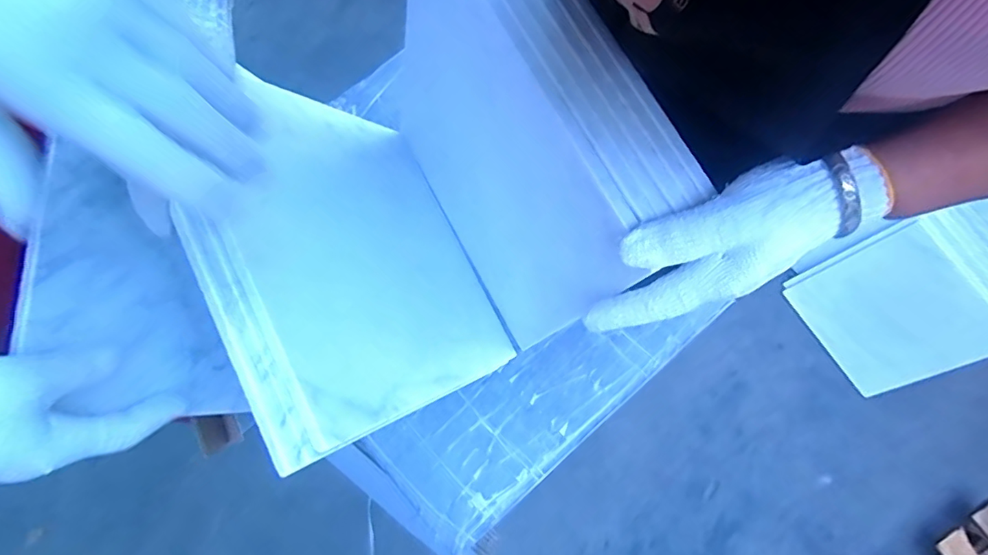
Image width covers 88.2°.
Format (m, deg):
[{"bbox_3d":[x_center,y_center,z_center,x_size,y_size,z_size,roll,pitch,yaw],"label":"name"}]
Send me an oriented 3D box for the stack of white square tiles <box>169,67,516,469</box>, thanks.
[{"bbox_3d":[-0.117,-0.030,0.457,0.029,0.309,0.299,-31,81,23],"label":"stack of white square tiles"}]

